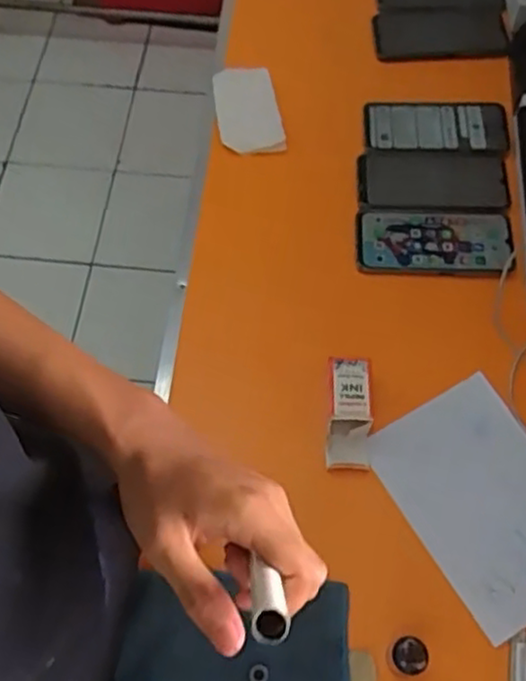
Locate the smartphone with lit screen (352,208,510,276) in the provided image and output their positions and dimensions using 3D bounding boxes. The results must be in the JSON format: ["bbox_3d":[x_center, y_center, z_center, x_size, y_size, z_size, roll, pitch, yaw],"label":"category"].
[{"bbox_3d":[0.187,-0.110,0.772,0.163,0.012,0.078,5,64,2],"label":"smartphone with lit screen"}]

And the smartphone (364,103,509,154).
[{"bbox_3d":[0.208,-0.256,0.843,0.167,0.012,0.075,8,64,3],"label":"smartphone"}]

